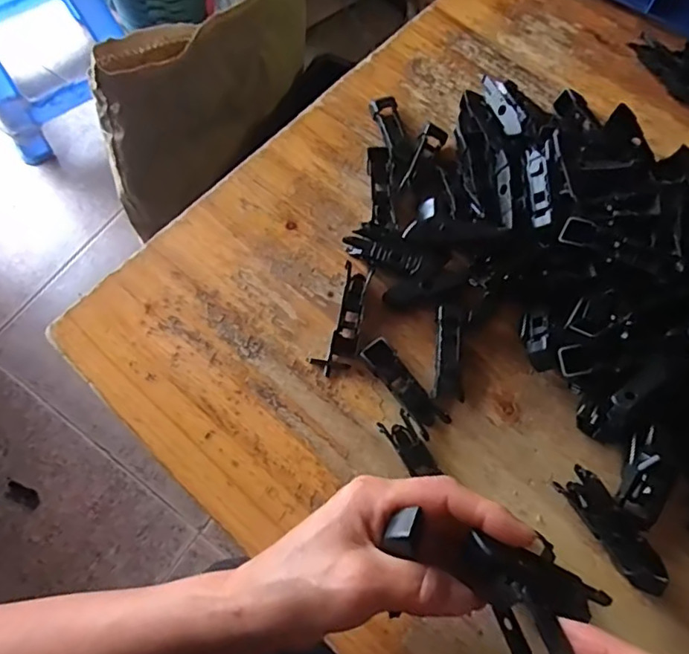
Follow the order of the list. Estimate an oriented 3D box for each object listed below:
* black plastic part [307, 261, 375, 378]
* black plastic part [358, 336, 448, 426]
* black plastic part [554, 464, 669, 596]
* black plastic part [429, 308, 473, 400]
[{"bbox_3d":[0.000,-0.006,0.370,0.026,0.012,0.078,14,71,6],"label":"black plastic part"},{"bbox_3d":[0.038,0.037,0.355,0.018,0.011,0.065,-37,73,-12],"label":"black plastic part"},{"bbox_3d":[0.151,0.113,0.314,0.025,0.014,0.071,-29,60,-7],"label":"black plastic part"},{"bbox_3d":[0.068,0.017,0.358,0.020,0.018,0.056,7,70,3],"label":"black plastic part"}]

